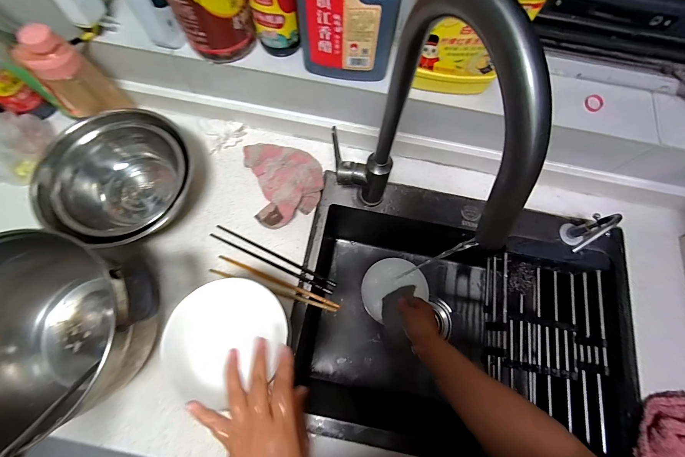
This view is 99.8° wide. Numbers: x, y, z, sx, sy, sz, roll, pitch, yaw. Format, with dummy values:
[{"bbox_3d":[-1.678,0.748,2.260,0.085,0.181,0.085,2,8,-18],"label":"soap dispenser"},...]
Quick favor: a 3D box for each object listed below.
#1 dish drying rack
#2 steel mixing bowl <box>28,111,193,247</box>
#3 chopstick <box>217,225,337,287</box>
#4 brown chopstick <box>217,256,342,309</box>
[{"bbox_3d":[0.368,0.207,0.535,0.190,0.069,0.300,12,73,2],"label":"dish drying rack"},{"bbox_3d":[-0.372,-0.084,0.496,0.198,0.107,0.236,27,75,7],"label":"steel mixing bowl"},{"bbox_3d":[-0.119,0.048,0.516,0.235,0.010,0.008,25,75,6],"label":"chopstick"},{"bbox_3d":[-0.111,0.093,0.503,0.225,0.008,0.009,22,74,5],"label":"brown chopstick"}]

